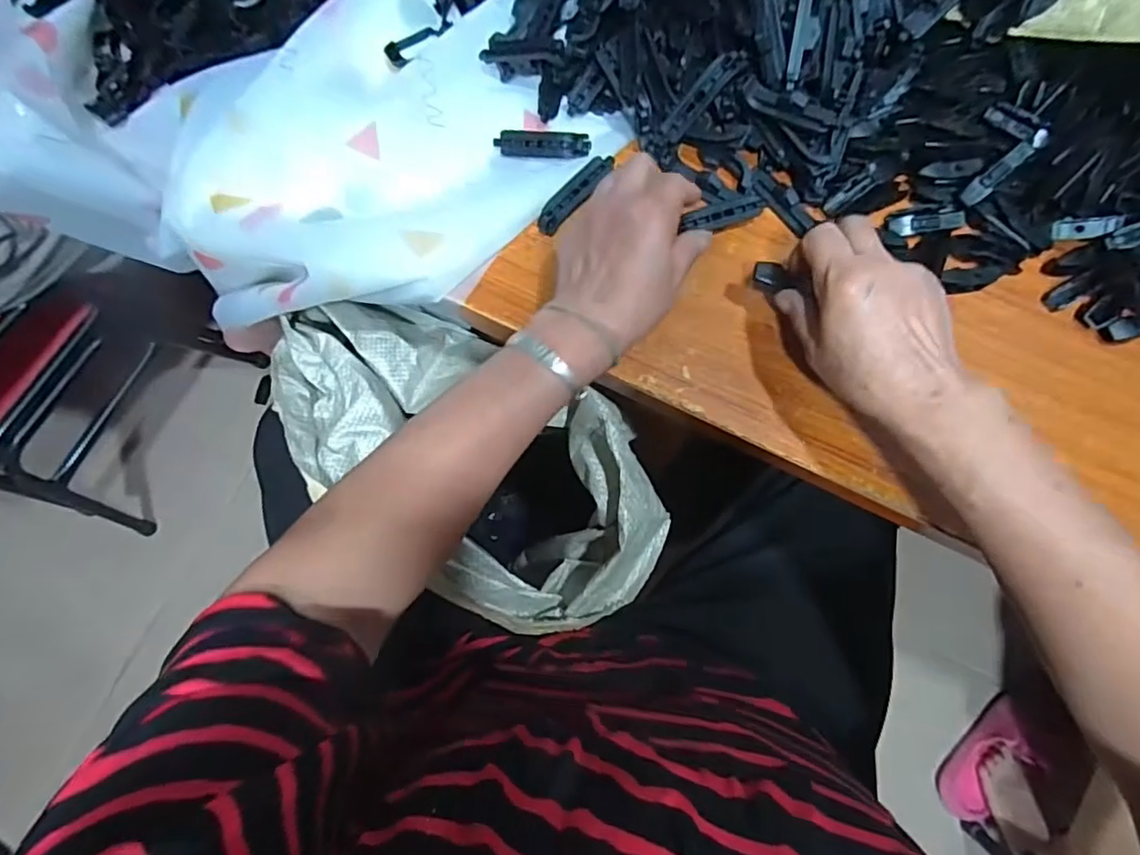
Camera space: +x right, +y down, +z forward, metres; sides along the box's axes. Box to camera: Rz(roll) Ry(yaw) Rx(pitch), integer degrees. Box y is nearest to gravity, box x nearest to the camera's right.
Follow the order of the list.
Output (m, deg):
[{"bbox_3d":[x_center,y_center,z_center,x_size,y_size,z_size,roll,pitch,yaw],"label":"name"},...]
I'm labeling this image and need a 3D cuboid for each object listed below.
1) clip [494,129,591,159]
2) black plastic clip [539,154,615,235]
[{"bbox_3d":[-0.022,-0.223,0.447,0.075,0.013,0.018,8,77,4],"label":"clip"},{"bbox_3d":[0.003,-0.180,0.436,0.017,0.011,0.076,41,87,11],"label":"black plastic clip"}]

